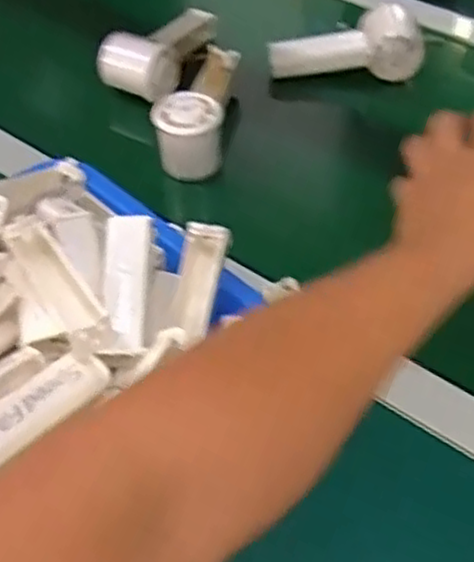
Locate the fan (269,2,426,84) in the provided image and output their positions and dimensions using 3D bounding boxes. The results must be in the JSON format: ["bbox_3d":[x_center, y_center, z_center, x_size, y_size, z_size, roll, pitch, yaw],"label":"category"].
[{"bbox_3d":[0.110,-0.235,0.744,0.149,0.060,0.046,-10,51,-7],"label":"fan"}]

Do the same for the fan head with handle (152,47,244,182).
[{"bbox_3d":[-0.036,-0.166,0.689,0.057,0.071,0.140,5,50,5],"label":"fan head with handle"}]

